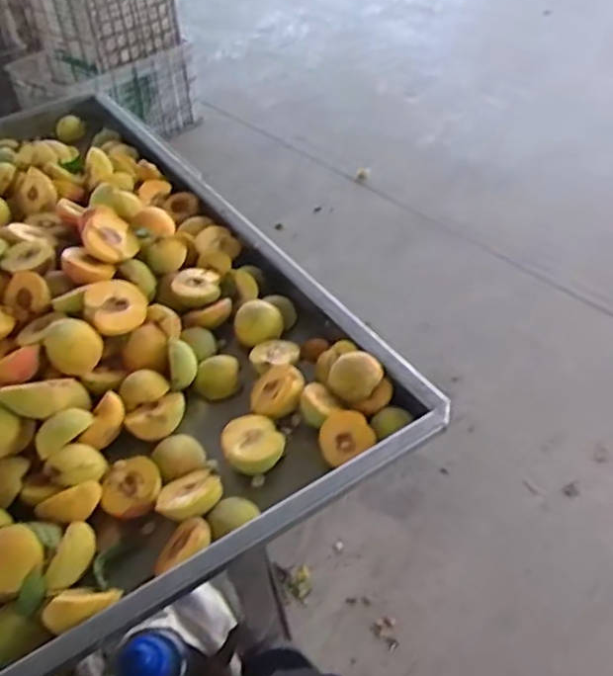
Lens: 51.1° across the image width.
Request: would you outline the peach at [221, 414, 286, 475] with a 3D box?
[{"bbox_3d":[-0.057,0.108,0.673,0.061,0.030,0.059,-2,43,2],"label":"peach"}]

